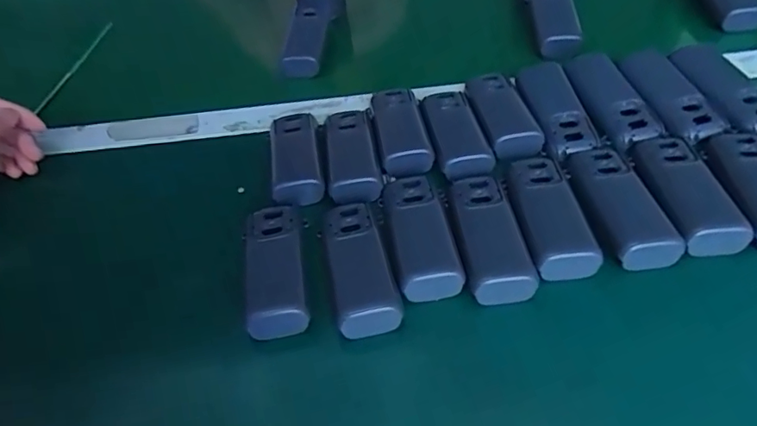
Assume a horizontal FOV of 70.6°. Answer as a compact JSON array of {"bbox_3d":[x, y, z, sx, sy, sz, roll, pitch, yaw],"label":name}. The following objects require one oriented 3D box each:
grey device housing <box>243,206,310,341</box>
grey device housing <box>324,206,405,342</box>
[{"bbox_3d":[-0.070,0.034,0.358,0.038,0.020,0.101,-11,47,-3],"label":"grey device housing"},{"bbox_3d":[-0.013,0.031,0.351,0.039,0.018,0.102,-11,47,-3],"label":"grey device housing"}]

